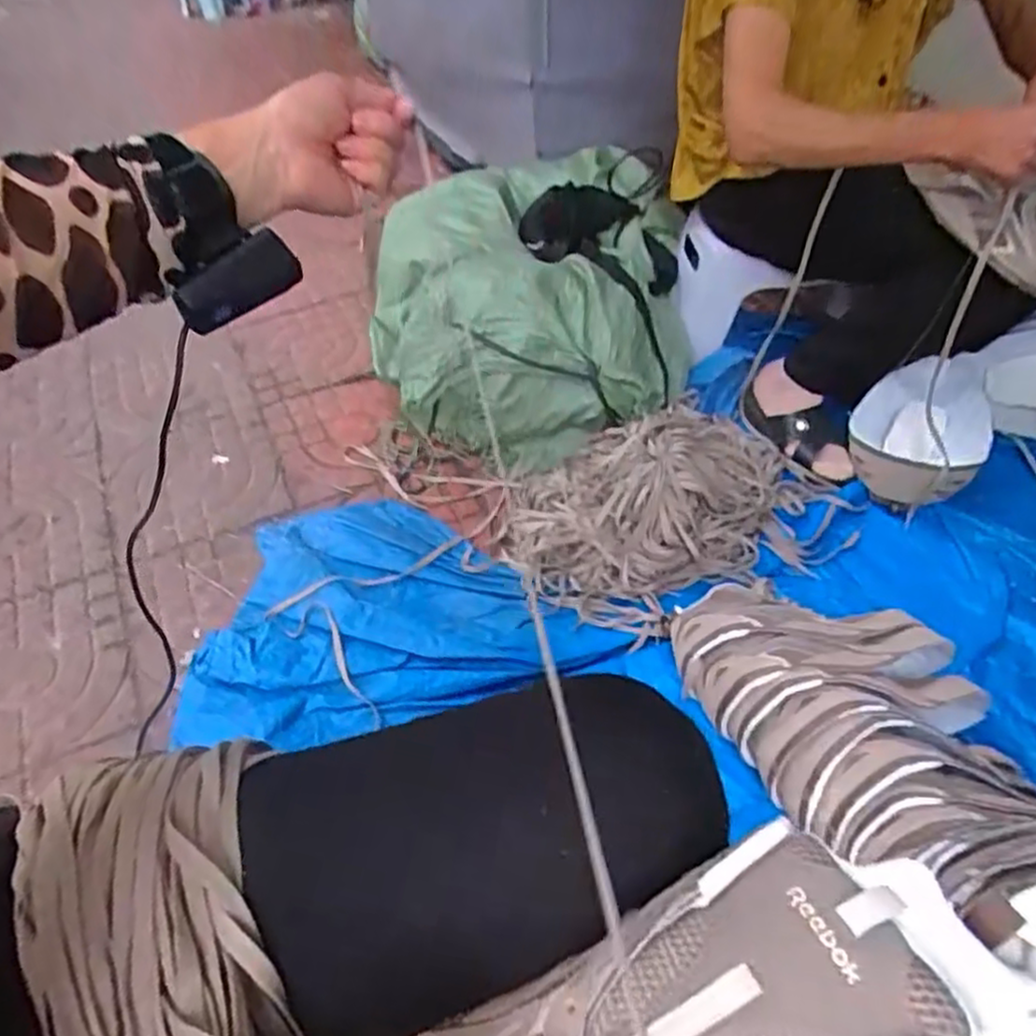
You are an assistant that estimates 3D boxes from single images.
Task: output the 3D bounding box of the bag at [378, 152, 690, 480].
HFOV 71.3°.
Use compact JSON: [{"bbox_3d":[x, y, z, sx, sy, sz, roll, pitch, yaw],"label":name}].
[{"bbox_3d":[0.025,-0.367,1.175,0.498,0.244,0.515,6,48,8],"label":"bag"}]

